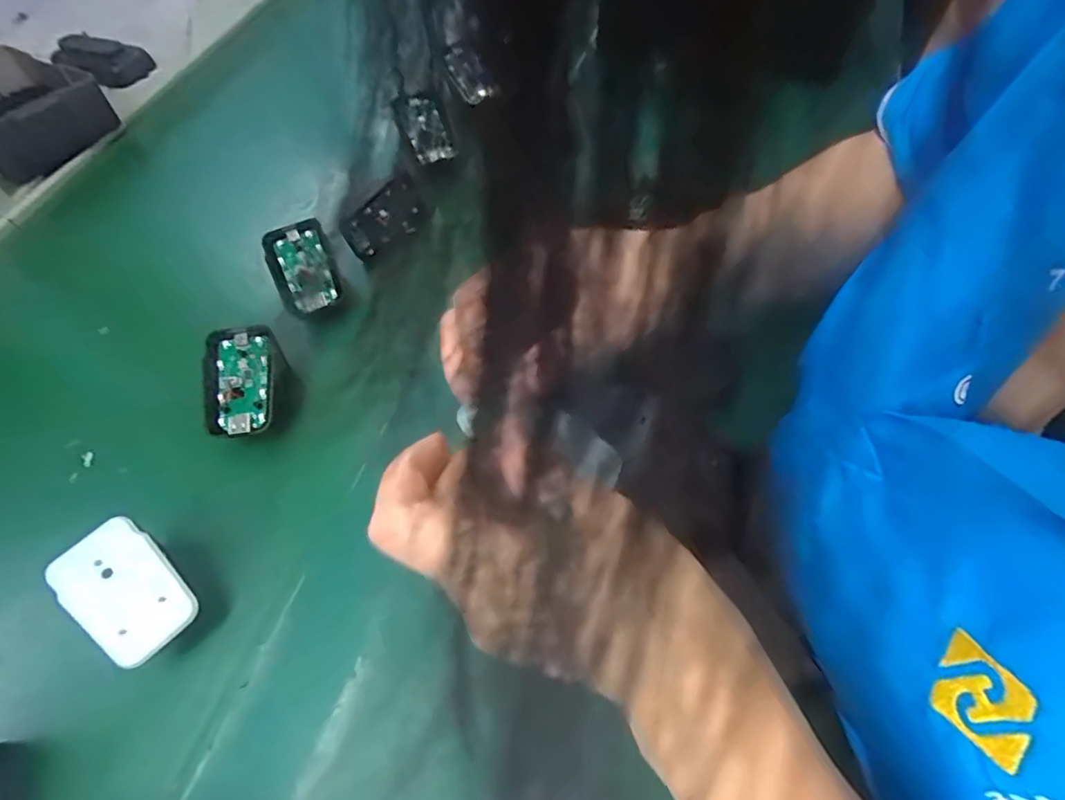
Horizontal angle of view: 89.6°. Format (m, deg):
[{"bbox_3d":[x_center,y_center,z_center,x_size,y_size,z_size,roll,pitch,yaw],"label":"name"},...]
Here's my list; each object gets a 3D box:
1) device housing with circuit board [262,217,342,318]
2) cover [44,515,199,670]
[{"bbox_3d":[-0.165,-0.094,0.386,0.042,0.008,0.067,-22,85,-10],"label":"device housing with circuit board"},{"bbox_3d":[-0.206,0.096,0.269,0.044,0.005,0.067,-41,85,-20],"label":"cover"}]

